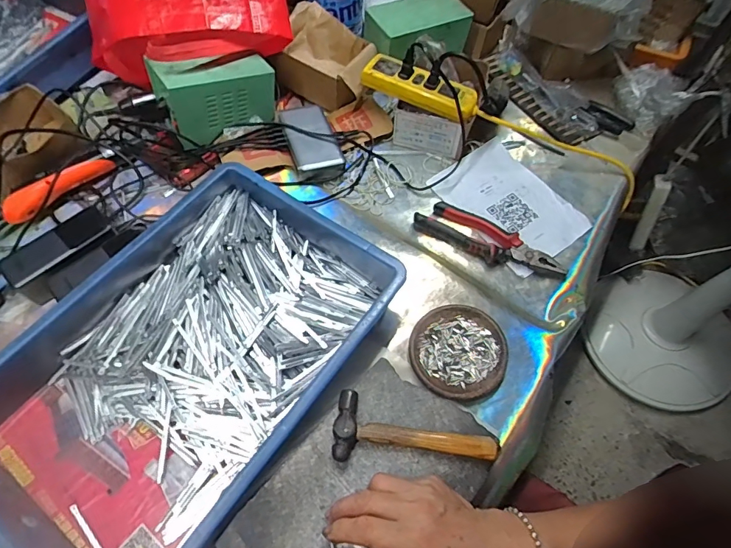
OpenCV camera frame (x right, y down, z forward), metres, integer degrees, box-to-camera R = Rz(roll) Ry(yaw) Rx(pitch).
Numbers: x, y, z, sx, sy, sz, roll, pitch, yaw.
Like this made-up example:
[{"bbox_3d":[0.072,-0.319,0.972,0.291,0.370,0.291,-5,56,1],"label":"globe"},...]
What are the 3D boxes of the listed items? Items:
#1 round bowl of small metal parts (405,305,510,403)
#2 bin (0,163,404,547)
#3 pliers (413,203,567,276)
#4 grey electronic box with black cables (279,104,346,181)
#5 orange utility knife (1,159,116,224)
[{"bbox_3d":[0.114,0.094,0.529,0.114,0.023,0.114,1,61,-1],"label":"round bowl of small metal parts"},{"bbox_3d":[-0.193,0.091,0.485,0.297,0.079,0.435,32,65,15],"label":"bin"},{"bbox_3d":[0.173,-0.045,0.617,0.209,0.023,0.060,28,64,14],"label":"pliers"},{"bbox_3d":[-0.086,-0.207,0.686,0.074,0.040,0.132,-17,62,-12],"label":"grey electronic box with black cables"},{"bbox_3d":[-0.440,-0.125,0.626,0.026,0.039,0.153,41,70,16],"label":"orange utility knife"}]

